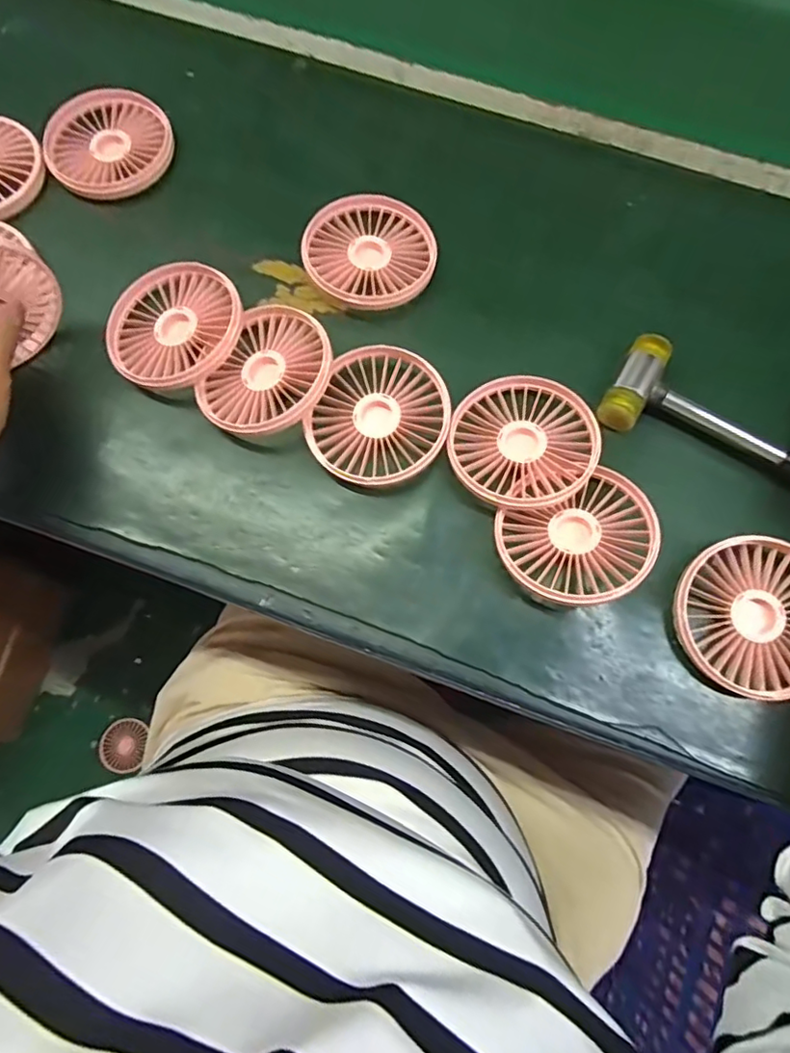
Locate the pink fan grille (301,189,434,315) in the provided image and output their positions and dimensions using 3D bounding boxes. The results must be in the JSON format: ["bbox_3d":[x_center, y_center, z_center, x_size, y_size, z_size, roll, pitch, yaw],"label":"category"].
[{"bbox_3d":[-0.017,-0.191,0.388,0.086,0.019,0.095,-4,75,0],"label":"pink fan grille"}]

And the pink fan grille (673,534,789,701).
[{"bbox_3d":[0.204,0.050,0.322,0.086,0.018,0.085,0,75,1],"label":"pink fan grille"}]

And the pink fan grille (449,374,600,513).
[{"bbox_3d":[0.077,-0.053,0.343,0.084,0.015,0.087,0,75,1],"label":"pink fan grille"}]

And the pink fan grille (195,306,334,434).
[{"bbox_3d":[-0.078,-0.096,0.353,0.073,0.015,0.086,30,79,20],"label":"pink fan grille"}]

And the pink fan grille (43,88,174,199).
[{"bbox_3d":[-0.209,-0.279,0.417,0.086,0.022,0.086,0,75,1],"label":"pink fan grille"}]

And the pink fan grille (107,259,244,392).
[{"bbox_3d":[-0.142,-0.130,0.371,0.085,0.028,0.088,0,75,1],"label":"pink fan grille"}]

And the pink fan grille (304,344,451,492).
[{"bbox_3d":[-0.009,-0.067,0.351,0.080,0.020,0.085,0,75,1],"label":"pink fan grille"}]

